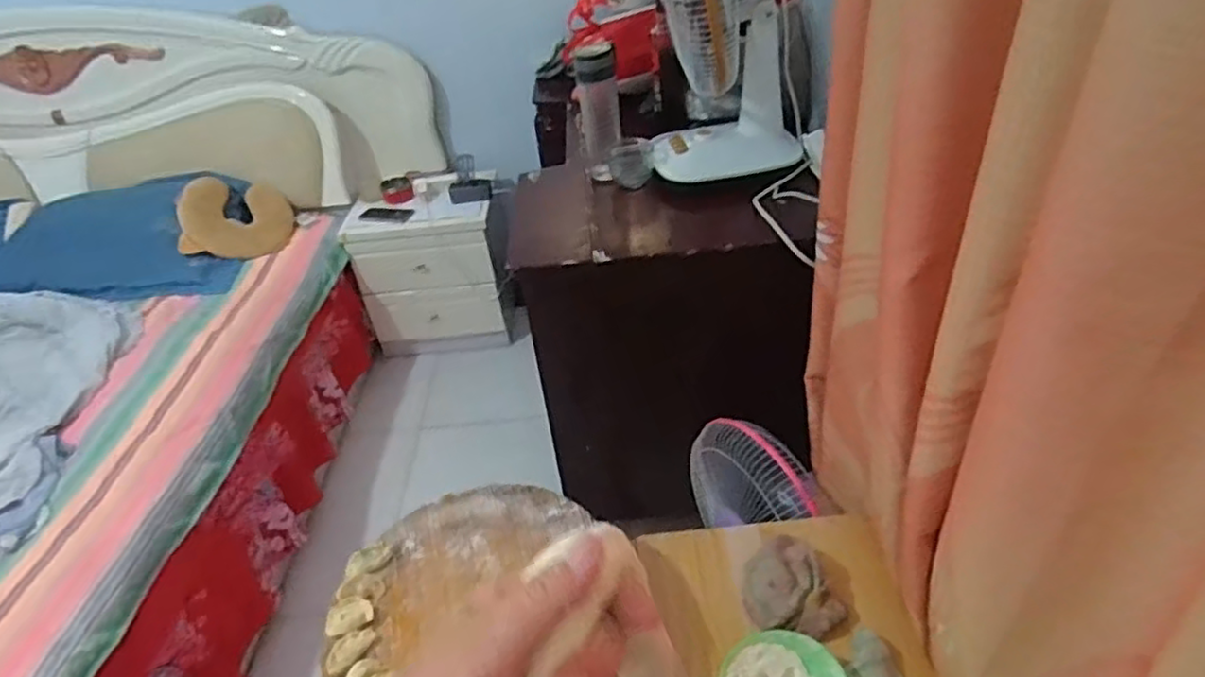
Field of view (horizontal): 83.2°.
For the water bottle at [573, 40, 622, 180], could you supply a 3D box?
[{"bbox_3d":[-0.006,-0.447,1.344,0.075,0.253,0.067,-7,38,1],"label":"water bottle"}]

